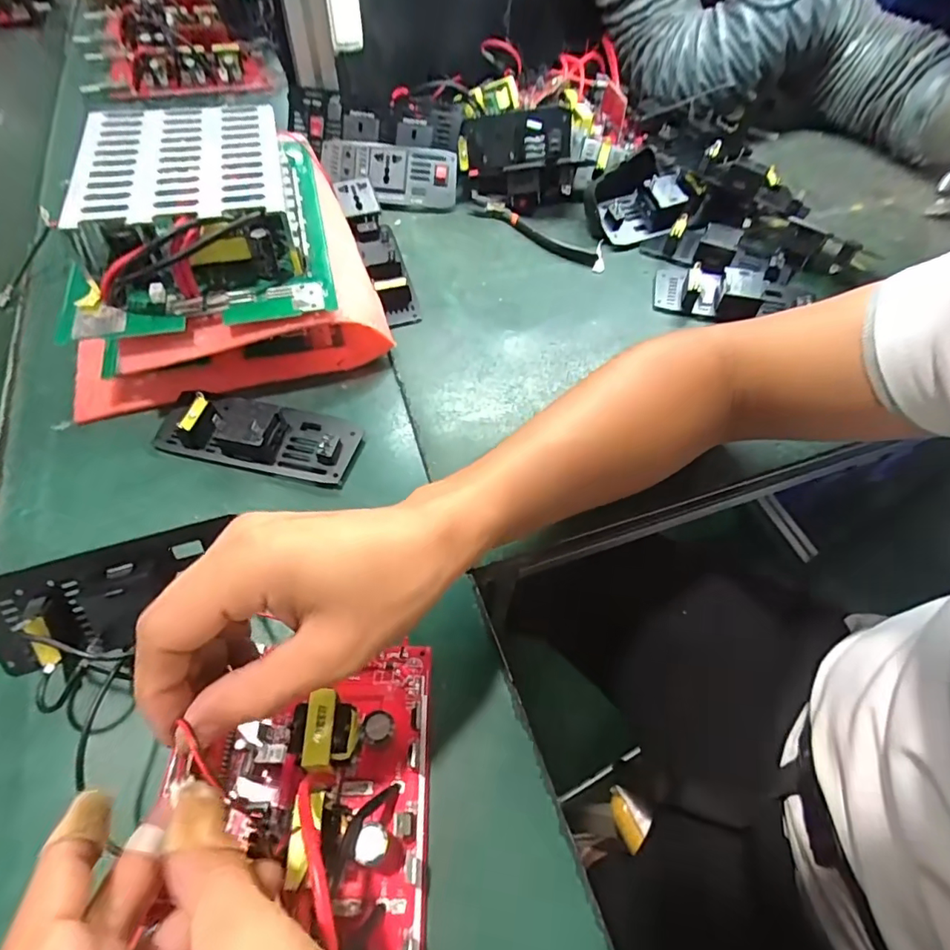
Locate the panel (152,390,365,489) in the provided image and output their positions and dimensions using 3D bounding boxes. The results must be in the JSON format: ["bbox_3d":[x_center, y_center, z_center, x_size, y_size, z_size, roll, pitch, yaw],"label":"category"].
[{"bbox_3d":[-0.155,-0.034,0.374,0.140,0.030,0.057,11,56,6],"label":"panel"}]

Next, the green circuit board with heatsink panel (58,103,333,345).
[{"bbox_3d":[-0.208,-0.208,0.403,0.175,0.061,0.223,-9,56,-8],"label":"green circuit board with heatsink panel"}]

